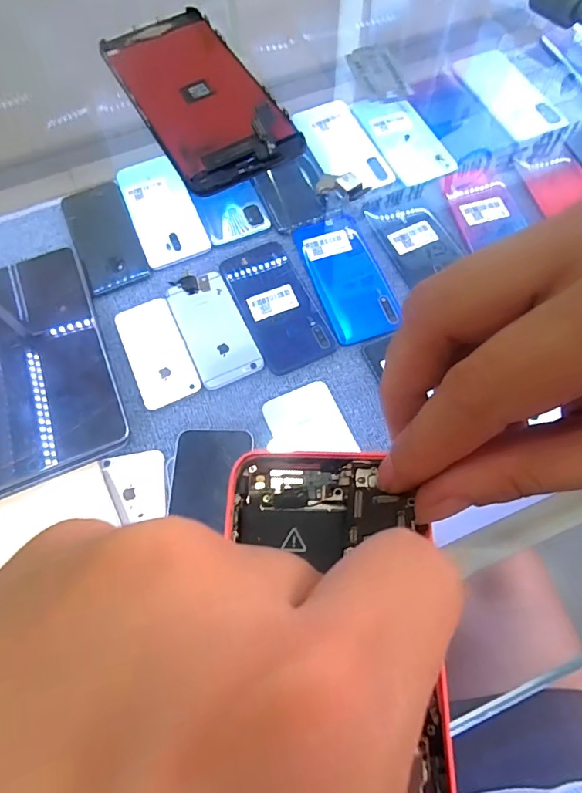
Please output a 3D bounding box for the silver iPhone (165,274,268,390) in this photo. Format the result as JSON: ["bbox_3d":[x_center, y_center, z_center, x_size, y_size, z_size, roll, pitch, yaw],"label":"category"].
[{"bbox_3d":[-0.081,-0.072,0.481,0.065,0.006,0.129,-23,69,-7],"label":"silver iPhone"}]

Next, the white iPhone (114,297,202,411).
[{"bbox_3d":[-0.140,-0.047,0.476,0.059,0.009,0.121,-23,69,-7],"label":"white iPhone"}]

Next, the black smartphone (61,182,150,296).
[{"bbox_3d":[-0.221,-0.191,0.537,0.071,0.006,0.155,-22,69,-6],"label":"black smartphone"}]

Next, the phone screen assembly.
[{"bbox_3d":[-0.045,-0.144,0.211,0.055,0.008,0.119,-28,70,-9],"label":"phone screen assembly"}]

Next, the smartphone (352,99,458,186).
[{"bbox_3d":[0.146,-0.333,0.572,0.079,0.011,0.153,-23,69,-7],"label":"smartphone"}]

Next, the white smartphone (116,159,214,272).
[{"bbox_3d":[-0.152,-0.220,0.542,0.074,0.013,0.144,-22,69,-6],"label":"white smartphone"}]

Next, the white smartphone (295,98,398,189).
[{"bbox_3d":[0.064,-0.316,0.573,0.077,0.006,0.156,-21,69,-6],"label":"white smartphone"}]

